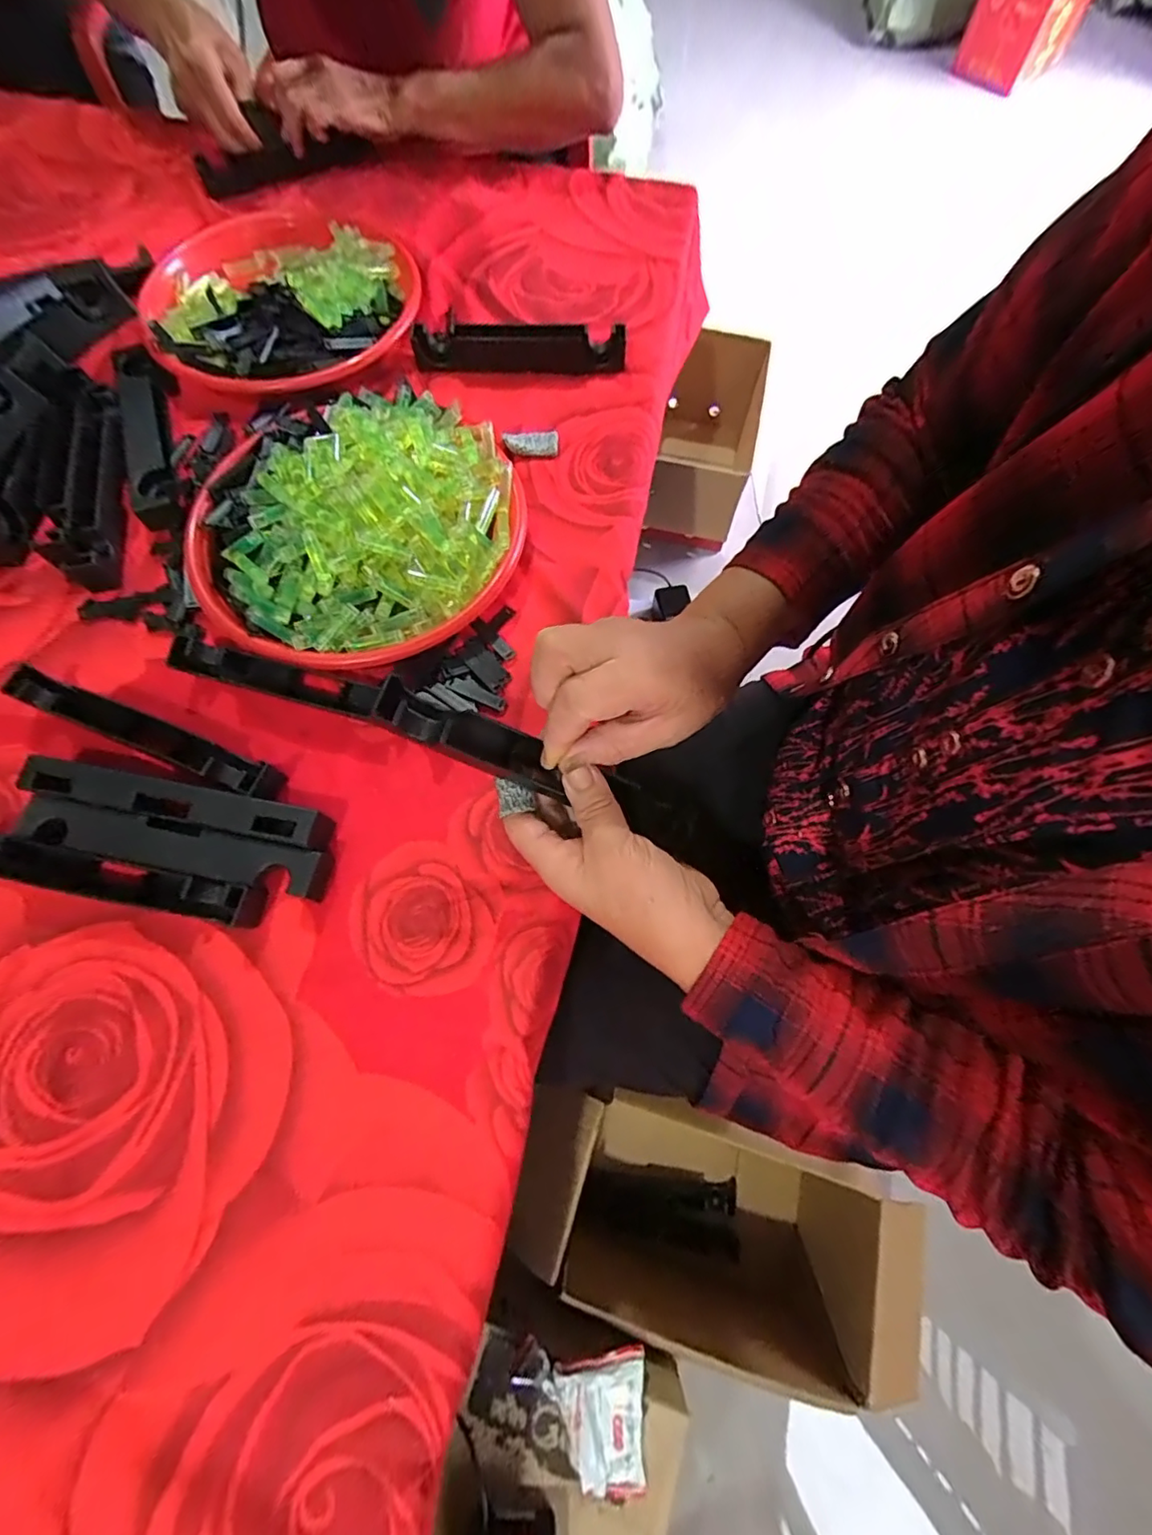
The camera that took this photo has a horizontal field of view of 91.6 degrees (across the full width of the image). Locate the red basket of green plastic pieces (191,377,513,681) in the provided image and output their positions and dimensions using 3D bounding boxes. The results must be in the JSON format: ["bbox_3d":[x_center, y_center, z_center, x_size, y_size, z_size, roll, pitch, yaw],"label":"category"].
[{"bbox_3d":[-0.168,-0.191,0.432,0.235,0.058,0.249,0,72,-1],"label":"red basket of green plastic pieces"}]

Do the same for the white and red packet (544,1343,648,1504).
[{"bbox_3d":[0.026,0.594,0.502,0.085,0.019,0.104,-9,70,-4],"label":"white and red packet"}]

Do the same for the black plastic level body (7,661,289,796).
[{"bbox_3d":[-0.292,-0.021,0.385,0.190,0.033,0.024,20,73,6],"label":"black plastic level body"}]

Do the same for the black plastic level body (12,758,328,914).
[{"bbox_3d":[-0.256,0.036,0.367,0.196,0.029,0.059,13,72,3],"label":"black plastic level body"}]

